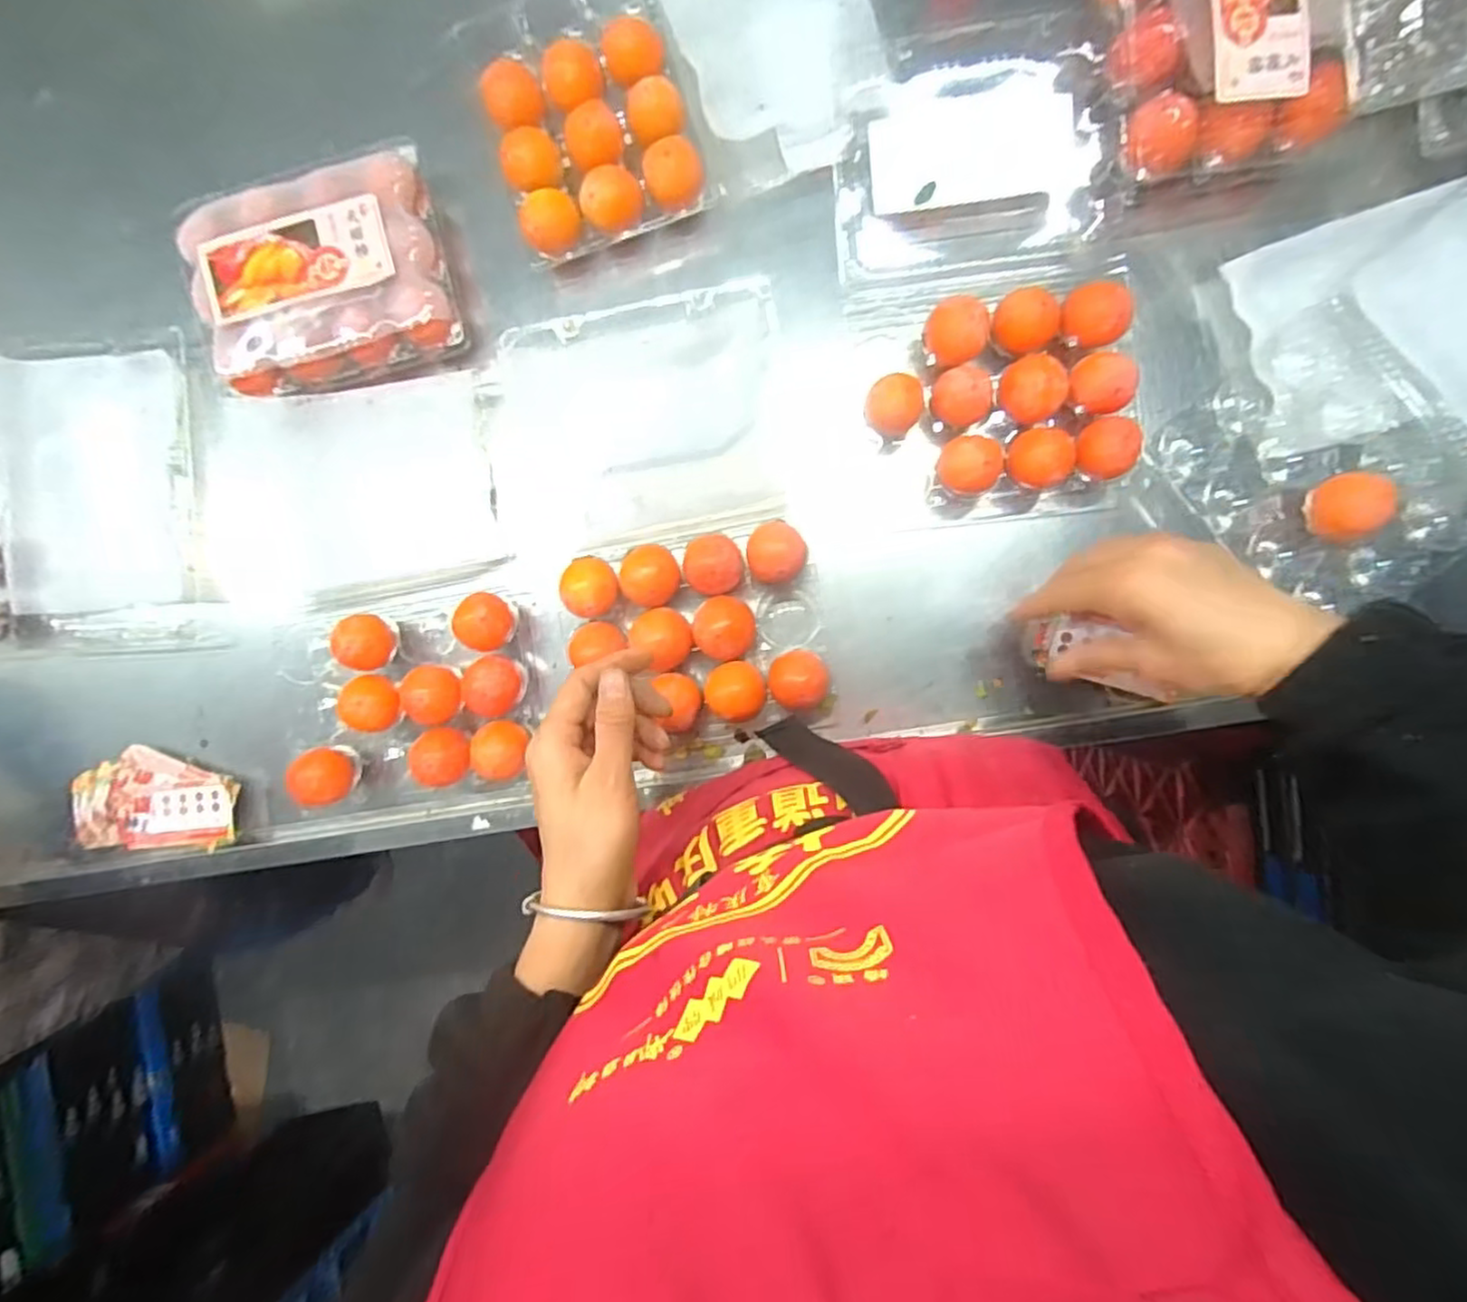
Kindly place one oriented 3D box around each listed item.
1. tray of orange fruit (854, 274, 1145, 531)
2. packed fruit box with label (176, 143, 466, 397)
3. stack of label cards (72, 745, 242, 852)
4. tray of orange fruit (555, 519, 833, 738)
[{"bbox_3d":[0.191,-0.177,0.501,0.202,0.054,0.149,-4,91,4],"label":"tray of orange fruit"},{"bbox_3d":[-0.305,-0.276,0.525,0.186,0.045,0.142,-13,90,4],"label":"packed fruit box with label"},{"bbox_3d":[-0.460,0.118,0.568,0.135,0.027,0.077,0,91,4],"label":"stack of label cards"},{"bbox_3d":[-0.026,-0.013,0.517,0.182,0.060,0.146,-10,89,5],"label":"tray of orange fruit"}]

